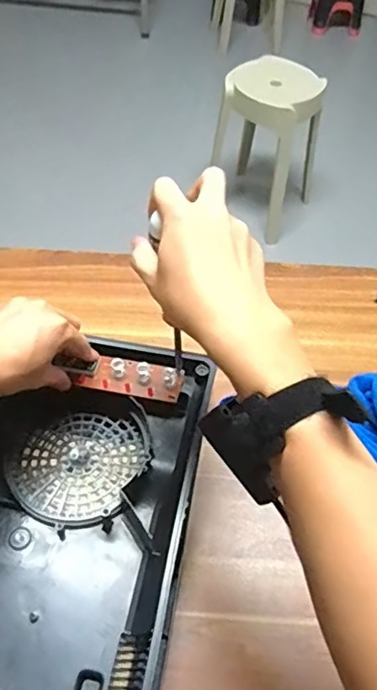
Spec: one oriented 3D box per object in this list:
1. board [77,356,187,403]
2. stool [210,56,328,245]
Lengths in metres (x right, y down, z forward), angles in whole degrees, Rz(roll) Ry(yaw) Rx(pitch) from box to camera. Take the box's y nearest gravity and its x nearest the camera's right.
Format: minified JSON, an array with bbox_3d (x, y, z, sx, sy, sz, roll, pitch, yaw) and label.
[{"bbox_3d":[-0.055,0.032,0.533,0.097,0.016,0.034,6,53,6],"label":"board"},{"bbox_3d":[0.241,-0.613,1.708,0.275,0.427,0.282,29,57,18],"label":"stool"}]

